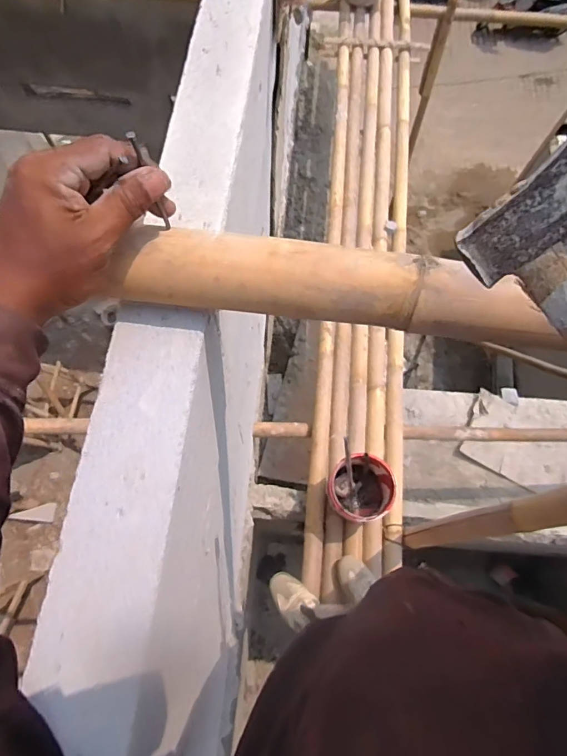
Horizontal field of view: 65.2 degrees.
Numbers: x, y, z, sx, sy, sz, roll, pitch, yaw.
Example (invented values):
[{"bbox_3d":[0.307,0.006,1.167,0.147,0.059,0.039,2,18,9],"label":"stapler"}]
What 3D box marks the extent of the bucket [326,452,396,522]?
[{"bbox_3d":[0.227,0.341,1.353,0.188,0.202,0.183,1,70,-2],"label":"bucket"}]

